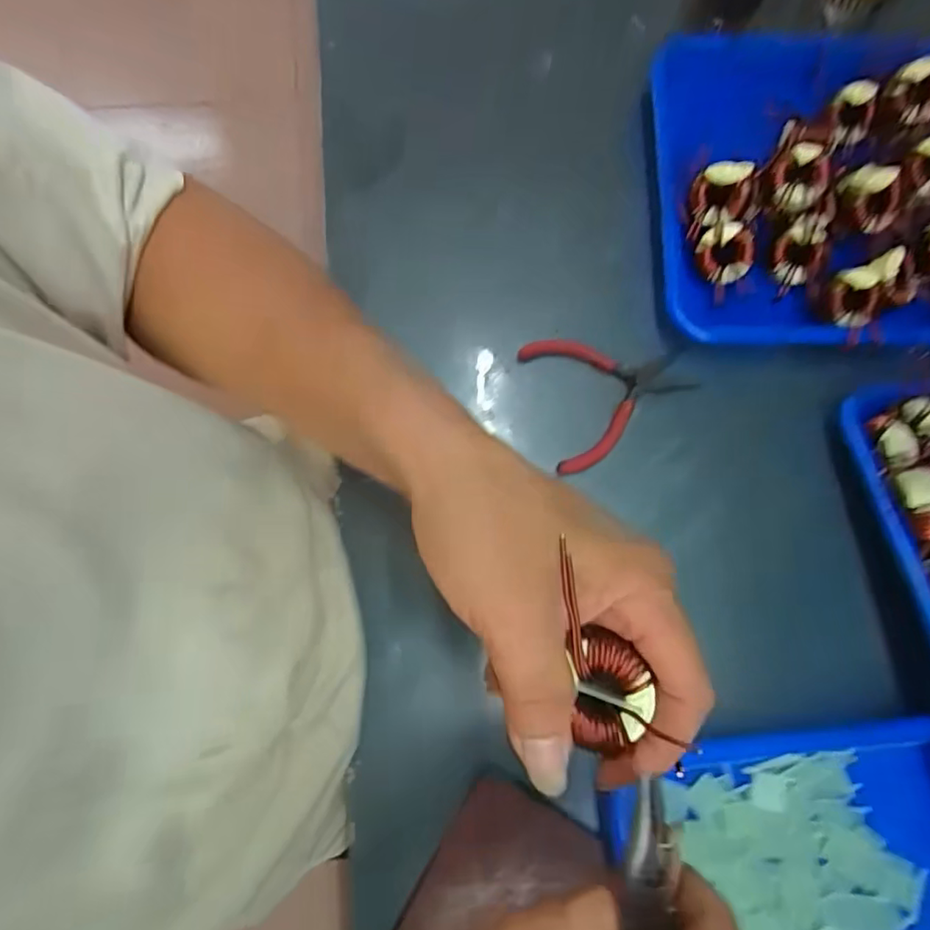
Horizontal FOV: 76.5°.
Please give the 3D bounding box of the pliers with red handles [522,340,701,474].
[{"bbox_3d":[0.102,-0.054,0.409,0.106,0.019,0.091,-18,78,-4],"label":"pliers with red handles"}]

